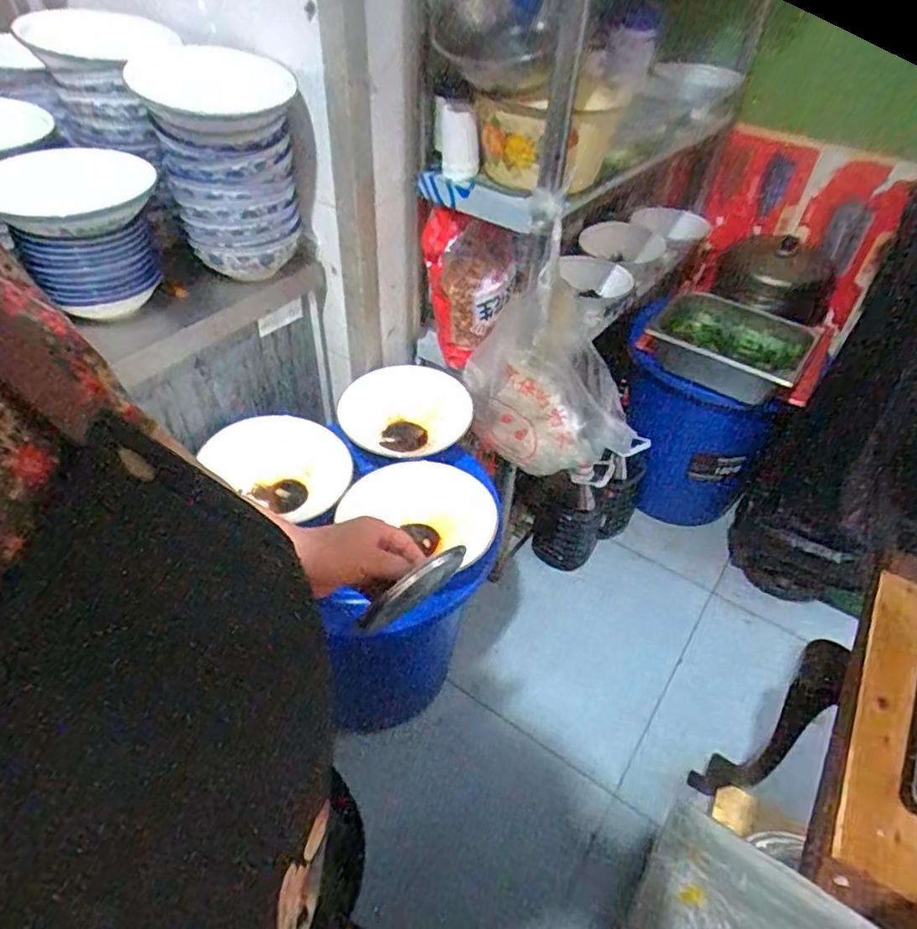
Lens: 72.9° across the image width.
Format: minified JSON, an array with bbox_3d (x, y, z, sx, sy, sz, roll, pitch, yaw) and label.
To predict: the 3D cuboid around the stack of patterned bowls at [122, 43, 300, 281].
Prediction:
[{"bbox_3d":[-0.363,-0.492,0.973,0.205,0.296,0.241,-10,46,-14],"label":"stack of patterned bowls"}]

